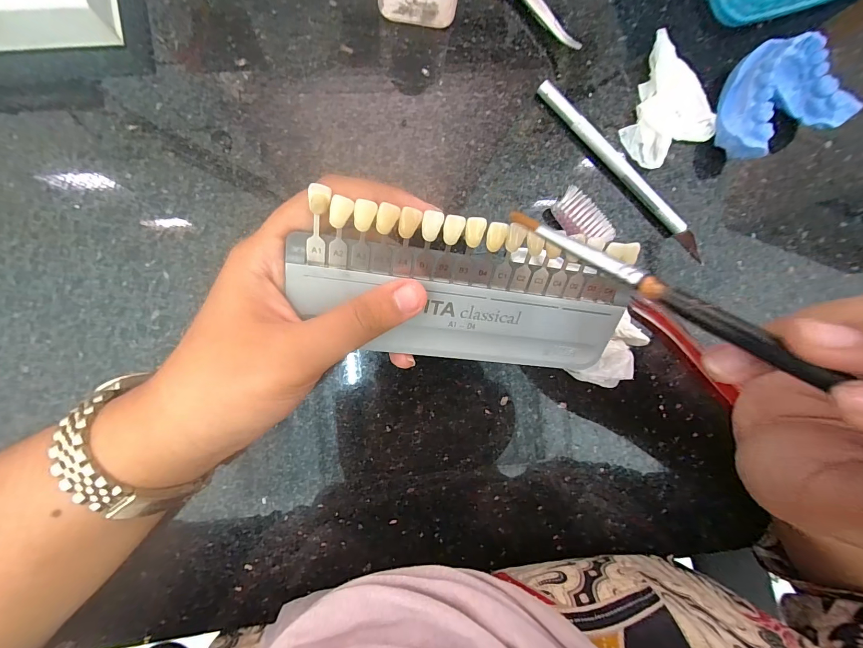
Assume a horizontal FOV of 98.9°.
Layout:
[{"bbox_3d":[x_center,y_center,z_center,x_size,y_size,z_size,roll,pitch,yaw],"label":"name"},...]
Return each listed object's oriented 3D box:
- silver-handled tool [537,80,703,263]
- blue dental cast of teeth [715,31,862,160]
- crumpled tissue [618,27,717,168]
[{"bbox_3d":[0.110,-0.086,0.211,0.133,0.009,0.007,43,86,-5],"label":"silver-handled tool"},{"bbox_3d":[0.195,-0.128,0.209,0.064,0.031,0.054,-22,93,-5],"label":"blue dental cast of teeth"},{"bbox_3d":[0.131,-0.123,0.212,0.053,0.012,0.061,-42,95,-4],"label":"crumpled tissue"}]

